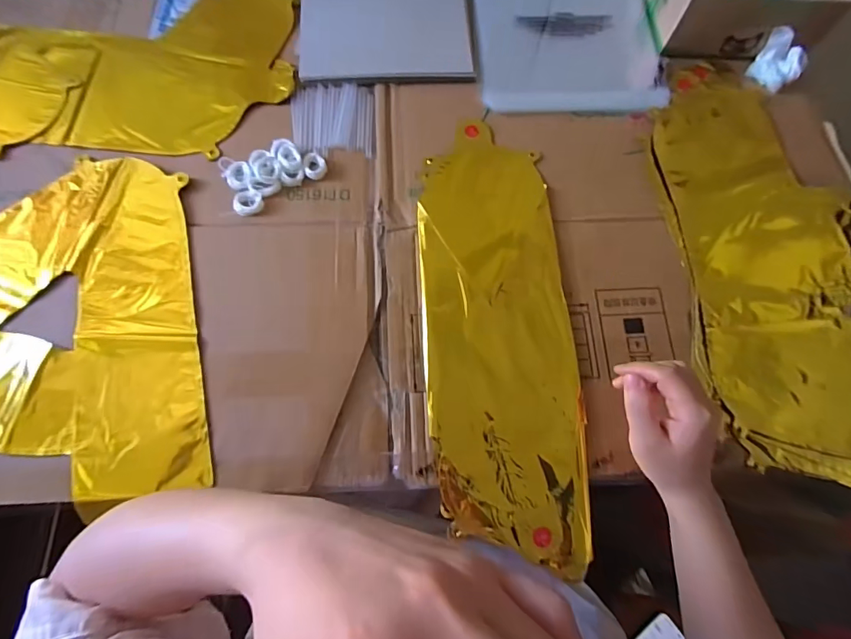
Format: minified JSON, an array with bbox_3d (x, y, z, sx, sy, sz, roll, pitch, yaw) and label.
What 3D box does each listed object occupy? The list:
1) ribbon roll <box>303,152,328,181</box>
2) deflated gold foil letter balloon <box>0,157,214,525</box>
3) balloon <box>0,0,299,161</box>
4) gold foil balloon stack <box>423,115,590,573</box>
[{"bbox_3d":[-0.113,-0.158,0.453,0.023,0.008,0.029,-14,74,-6],"label":"ribbon roll"},{"bbox_3d":[-0.383,0.018,0.388,0.348,0.007,0.314,-12,74,-6],"label":"deflated gold foil letter balloon"},{"bbox_3d":[-0.338,-0.276,0.487,0.372,0.019,0.228,-3,73,-3],"label":"balloon"},{"bbox_3d":[0.068,0.002,0.412,0.134,0.008,0.406,-3,73,-3],"label":"gold foil balloon stack"}]

